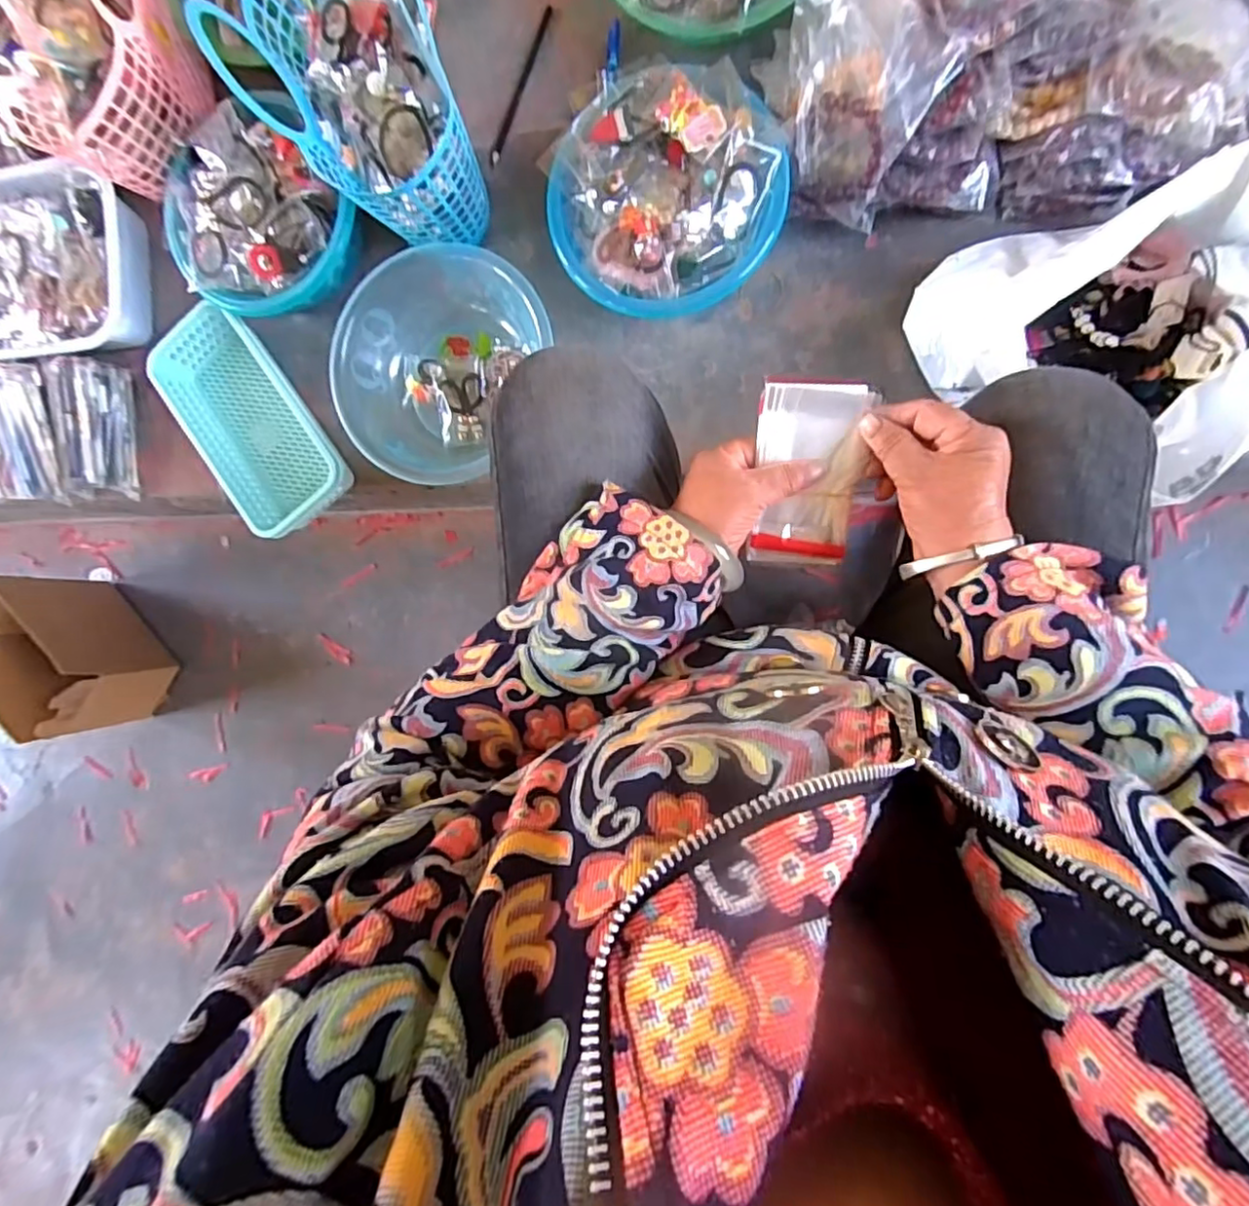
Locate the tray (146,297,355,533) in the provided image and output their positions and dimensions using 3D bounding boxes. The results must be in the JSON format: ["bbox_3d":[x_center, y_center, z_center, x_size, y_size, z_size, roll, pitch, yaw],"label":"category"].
[{"bbox_3d":[-0.430,-0.211,0.723,0.130,0.075,0.267,-40,84,6],"label":"tray"}]

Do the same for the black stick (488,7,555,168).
[{"bbox_3d":[-0.117,-0.570,0.681,0.015,0.011,0.182,20,92,8],"label":"black stick"}]

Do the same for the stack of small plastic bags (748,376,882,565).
[{"bbox_3d":[0.123,-0.084,0.409,0.071,0.010,0.121,2,113,3],"label":"stack of small plastic bags"}]

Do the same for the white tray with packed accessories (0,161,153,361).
[{"bbox_3d":[-0.713,-0.393,0.737,0.262,0.074,0.204,0,89,8],"label":"white tray with packed accessories"}]

